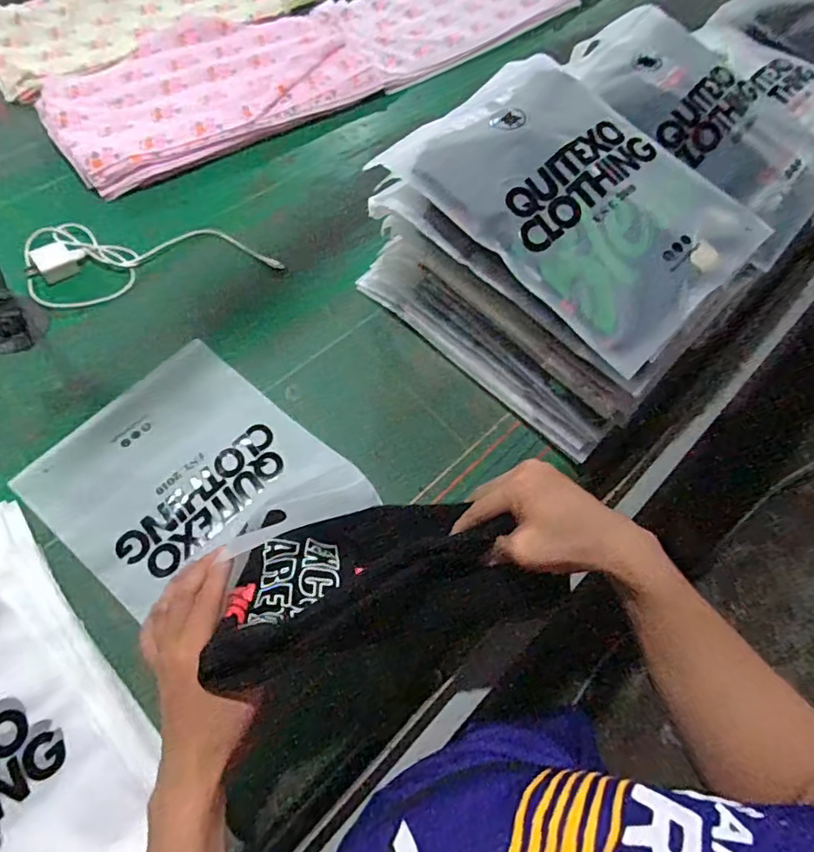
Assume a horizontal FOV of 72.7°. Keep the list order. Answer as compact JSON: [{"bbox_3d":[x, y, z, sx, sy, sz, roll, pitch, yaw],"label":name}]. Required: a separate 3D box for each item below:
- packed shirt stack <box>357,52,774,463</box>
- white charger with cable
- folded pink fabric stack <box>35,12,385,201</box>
[{"bbox_3d":[0.163,-0.194,0.619,0.255,0.202,0.351,-39,73,-21],"label":"packed shirt stack"},{"bbox_3d":[-0.324,-0.220,0.707,0.304,0.023,0.125,-10,65,-10],"label":"white charger with cable"},{"bbox_3d":[-0.300,-0.545,0.863,0.509,0.043,0.278,-33,71,-19],"label":"folded pink fabric stack"}]

